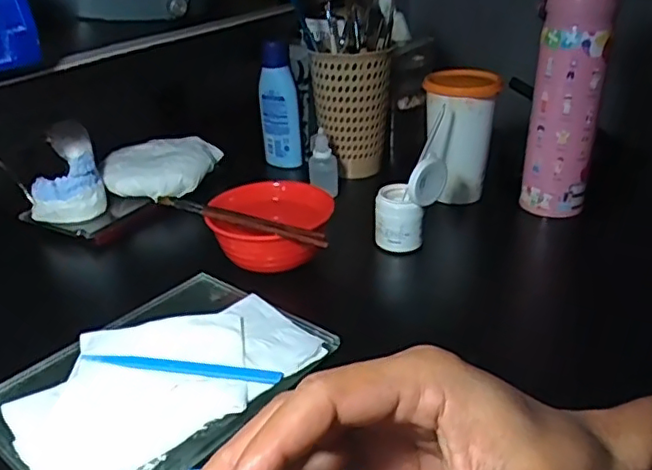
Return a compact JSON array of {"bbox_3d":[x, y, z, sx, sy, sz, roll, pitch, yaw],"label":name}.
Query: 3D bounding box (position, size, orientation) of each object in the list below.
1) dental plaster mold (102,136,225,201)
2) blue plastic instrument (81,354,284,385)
[{"bbox_3d":[-0.186,-0.077,0.672,0.107,0.026,0.109,4,28,9],"label":"dental plaster mold"},{"bbox_3d":[-0.095,0.086,0.395,0.134,0.004,0.010,4,28,9],"label":"blue plastic instrument"}]

